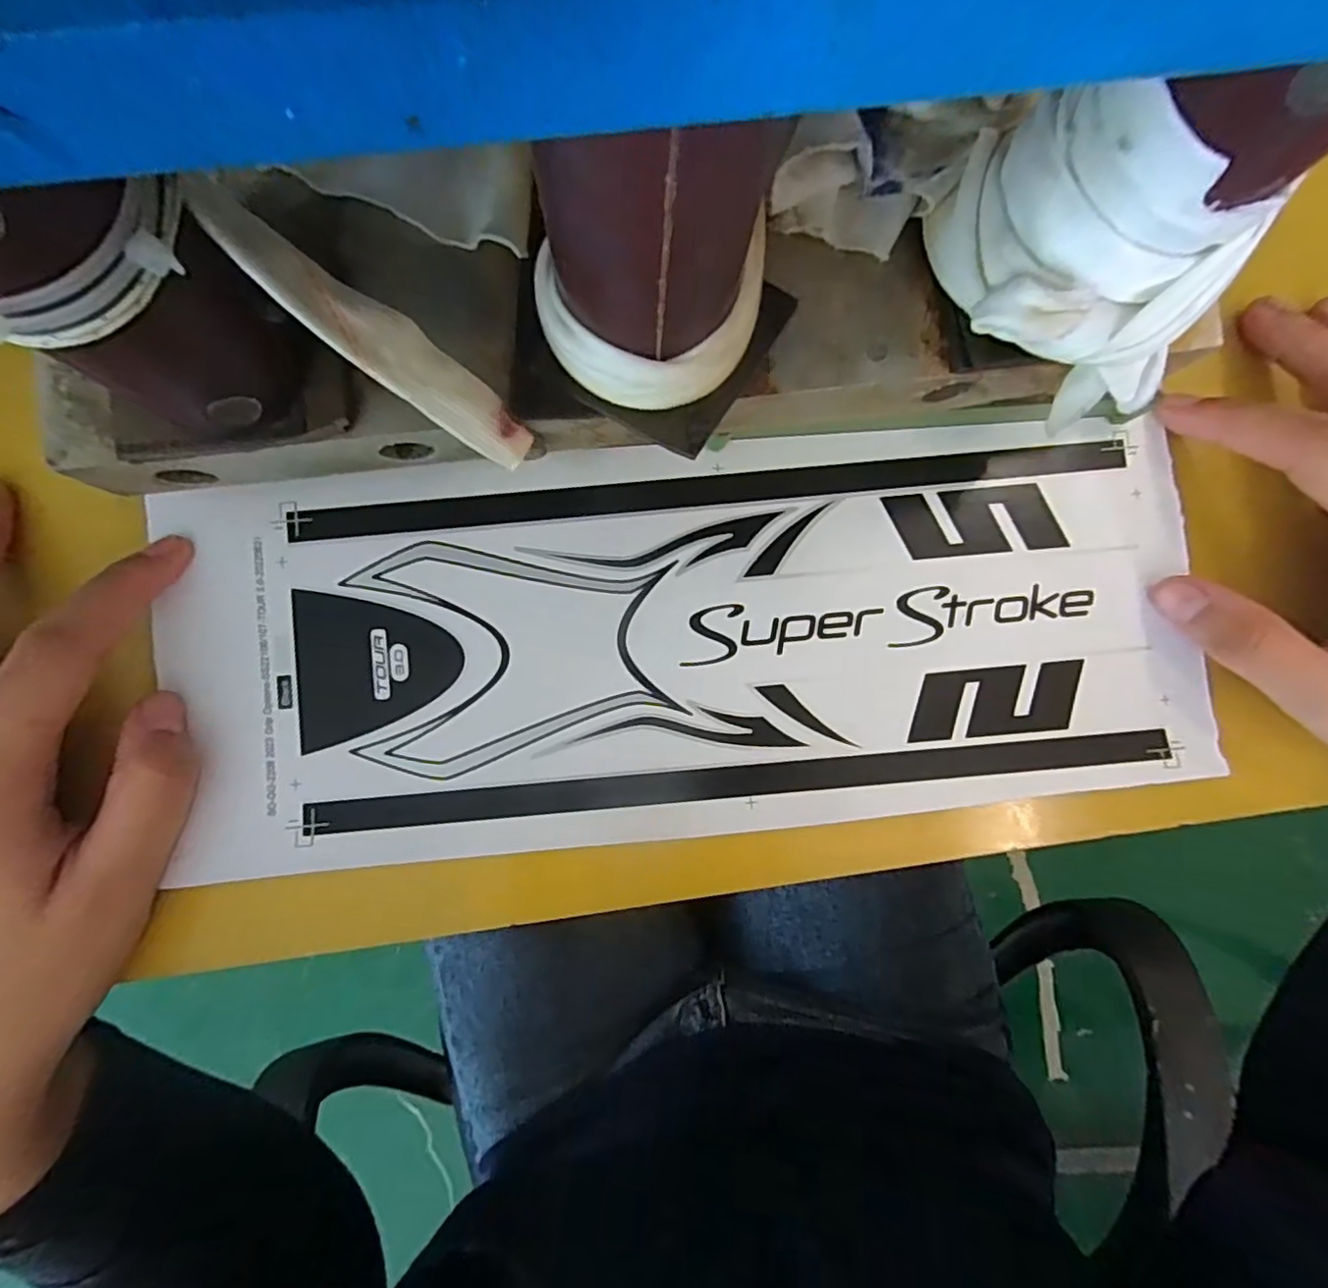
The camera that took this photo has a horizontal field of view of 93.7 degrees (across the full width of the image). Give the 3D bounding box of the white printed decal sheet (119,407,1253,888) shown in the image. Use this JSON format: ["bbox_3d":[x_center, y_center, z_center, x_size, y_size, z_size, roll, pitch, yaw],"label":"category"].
[{"bbox_3d":[0.011,-0.001,0.200,0.311,0.011,0.123,-5,88,-3],"label":"white printed decal sheet"}]

